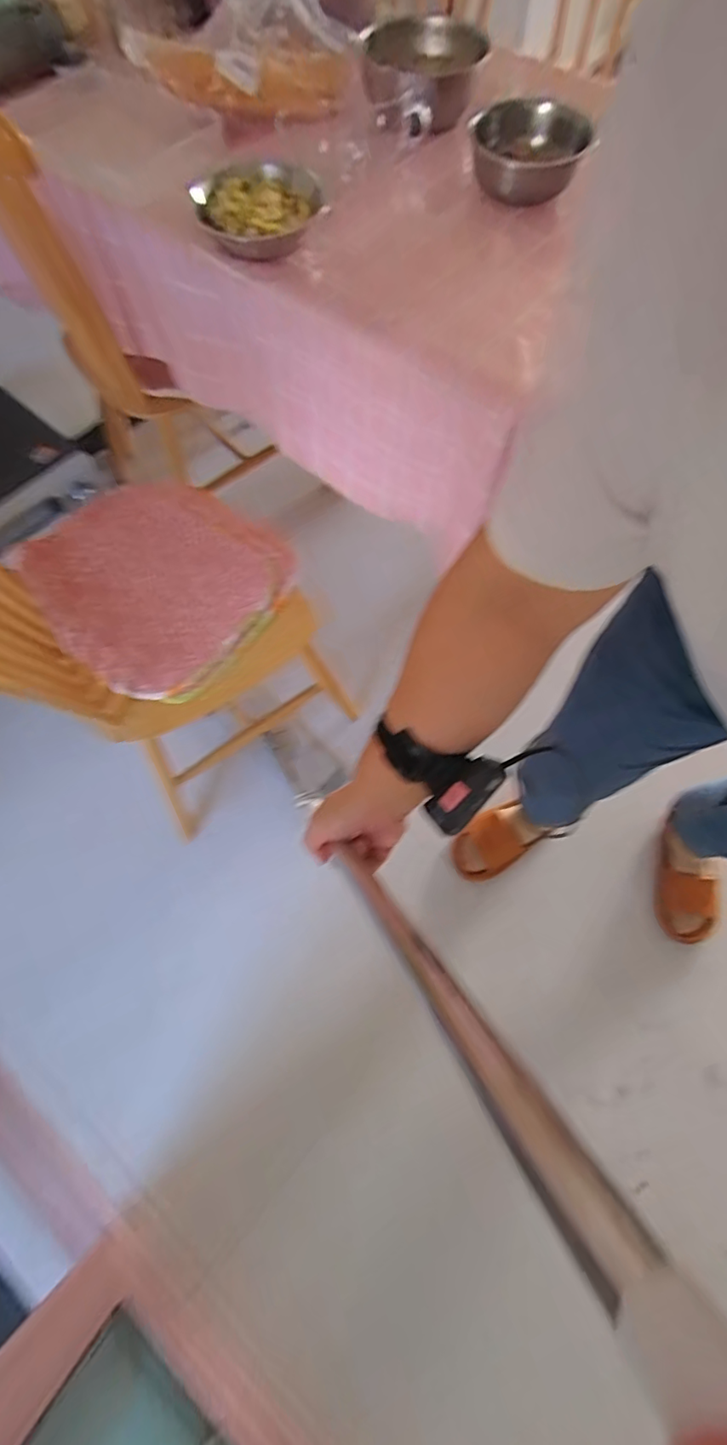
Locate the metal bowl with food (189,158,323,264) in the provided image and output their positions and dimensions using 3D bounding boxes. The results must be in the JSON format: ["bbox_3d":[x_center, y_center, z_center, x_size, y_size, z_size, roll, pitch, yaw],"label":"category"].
[{"bbox_3d":[-0.141,-0.703,0.741,0.167,0.038,0.154,-1,71,2],"label":"metal bowl with food"}]

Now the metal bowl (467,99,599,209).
[{"bbox_3d":[0.233,-0.824,0.786,0.152,0.058,0.152,-1,71,2],"label":"metal bowl"}]

